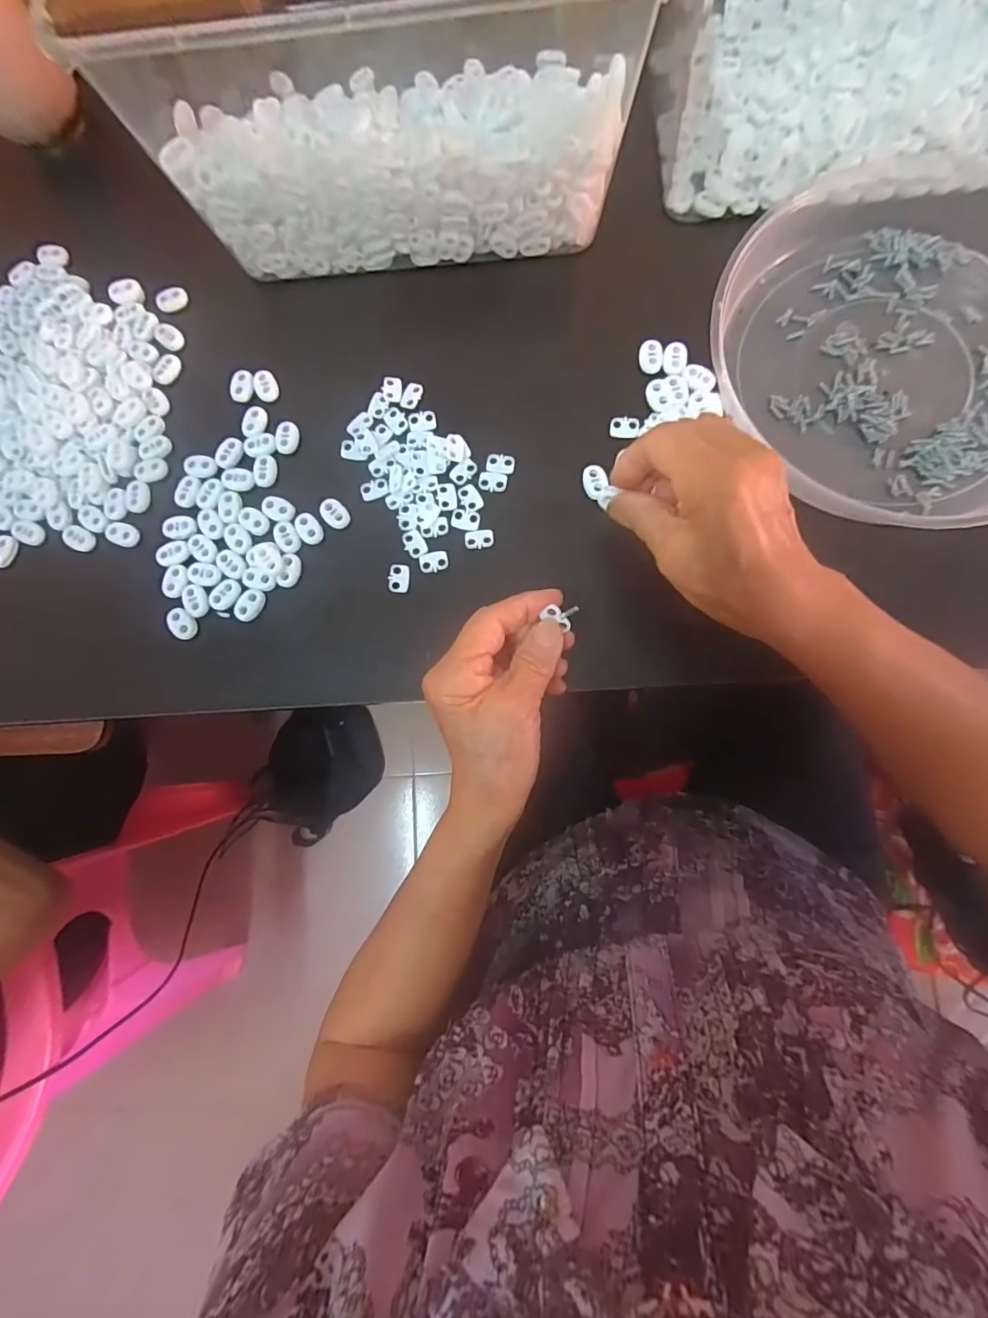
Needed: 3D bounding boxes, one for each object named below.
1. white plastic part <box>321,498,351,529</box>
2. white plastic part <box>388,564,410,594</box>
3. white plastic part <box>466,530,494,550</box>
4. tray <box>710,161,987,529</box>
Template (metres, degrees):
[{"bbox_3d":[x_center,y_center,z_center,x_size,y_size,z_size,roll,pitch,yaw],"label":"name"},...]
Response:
[{"bbox_3d":[-0.106,-0.097,0.340,0.017,0.004,0.022,-43,82,-4],"label":"white plastic part"},{"bbox_3d":[-0.062,-0.052,0.333,0.013,0.004,0.019,9,82,4],"label":"white plastic part"},{"bbox_3d":[-0.009,-0.078,0.333,0.019,0.004,0.013,-7,81,1],"label":"white plastic part"},{"bbox_3d":[0.262,-0.201,0.318,0.229,0.035,0.247,0,81,3],"label":"tray"}]

